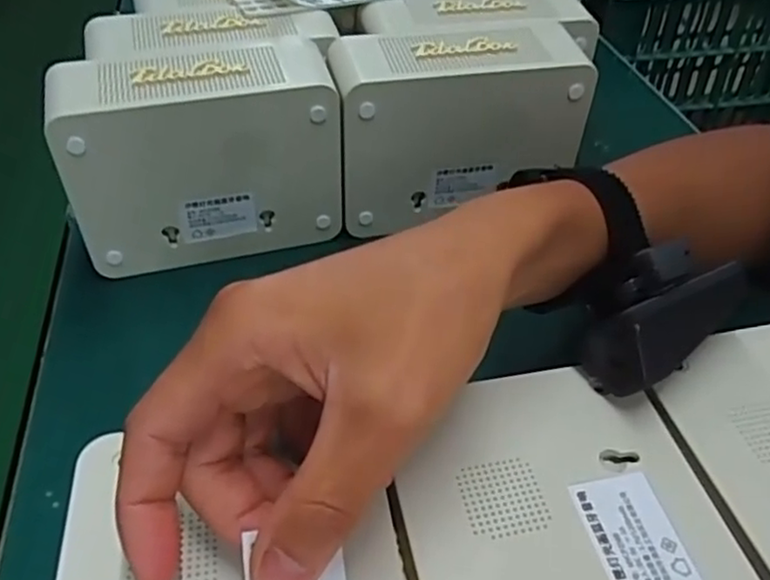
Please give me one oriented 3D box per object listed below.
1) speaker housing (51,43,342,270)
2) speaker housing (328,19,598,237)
[{"bbox_3d":[-0.096,-0.073,0.365,0.140,0.103,0.054,-11,45,-13],"label":"speaker housing"},{"bbox_3d":[0.042,-0.098,0.398,0.143,0.100,0.056,-8,44,-10],"label":"speaker housing"}]

